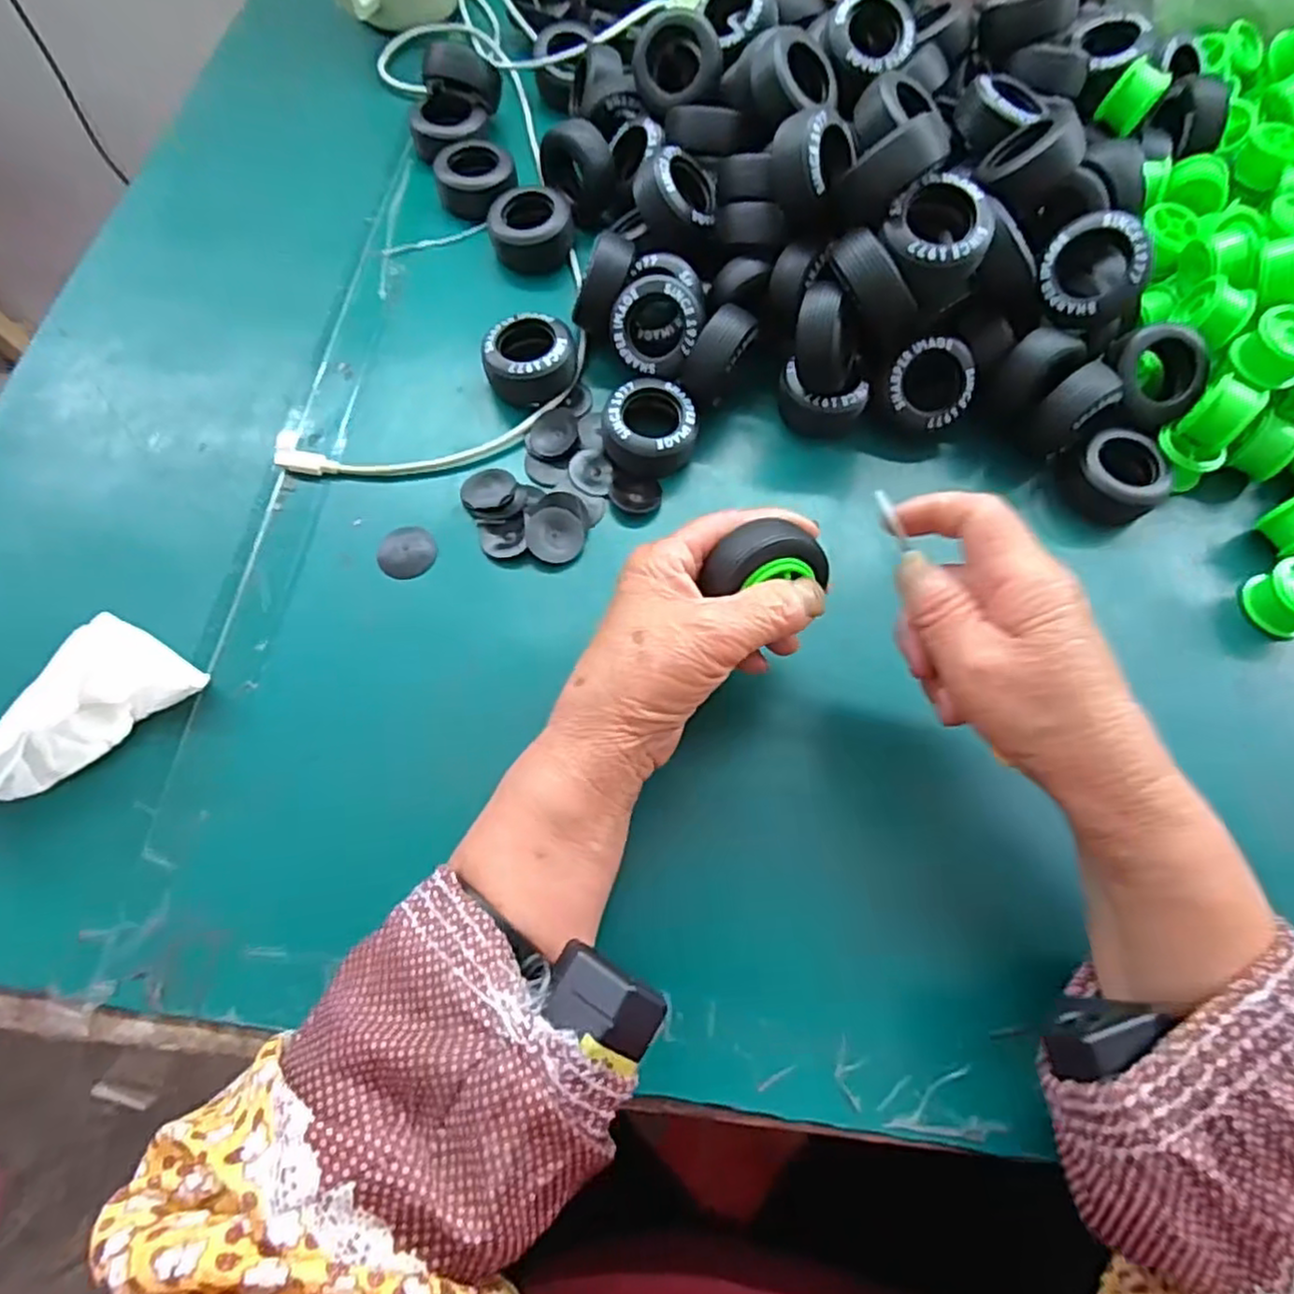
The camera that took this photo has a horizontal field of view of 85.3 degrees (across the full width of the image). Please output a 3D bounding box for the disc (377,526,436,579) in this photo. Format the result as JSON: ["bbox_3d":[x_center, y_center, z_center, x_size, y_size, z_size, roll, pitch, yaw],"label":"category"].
[{"bbox_3d":[-0.118,-0.047,0.348,0.028,0.005,0.028,1,68,-2],"label":"disc"}]

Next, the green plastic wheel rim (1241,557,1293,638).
[{"bbox_3d":[0.316,-0.024,0.345,0.027,0.029,0.033,-19,70,-10],"label":"green plastic wheel rim"}]

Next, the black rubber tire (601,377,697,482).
[{"bbox_3d":[0.001,-0.111,0.367,0.045,0.027,0.049,1,68,-2],"label":"black rubber tire"}]

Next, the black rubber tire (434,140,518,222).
[{"bbox_3d":[-0.105,-0.289,0.437,0.048,0.026,0.041,-9,68,-6],"label":"black rubber tire"}]

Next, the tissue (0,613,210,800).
[{"bbox_3d":[-0.244,0.023,0.294,0.092,0.031,0.045,-34,73,-15],"label":"tissue"}]

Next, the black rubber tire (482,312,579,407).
[{"bbox_3d":[-0.064,-0.155,0.383,0.046,0.031,0.039,-33,73,-15],"label":"black rubber tire"}]

